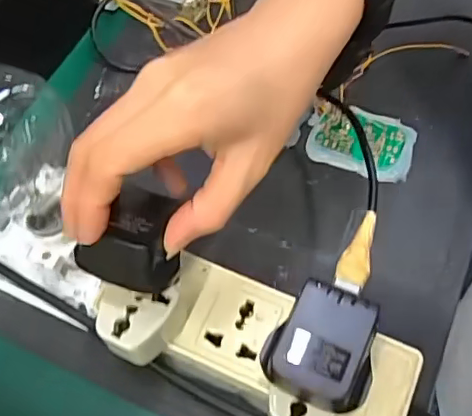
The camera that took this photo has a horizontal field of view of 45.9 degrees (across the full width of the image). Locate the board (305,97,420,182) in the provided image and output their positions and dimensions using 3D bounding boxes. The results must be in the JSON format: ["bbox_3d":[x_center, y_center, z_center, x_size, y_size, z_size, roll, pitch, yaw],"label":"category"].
[{"bbox_3d":[0.084,-0.046,0.376,0.070,0.007,0.046,17,63,11],"label":"board"}]

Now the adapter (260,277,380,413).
[{"bbox_3d":[0.037,0.060,0.241,0.045,0.023,0.050,20,64,13],"label":"adapter"}]

